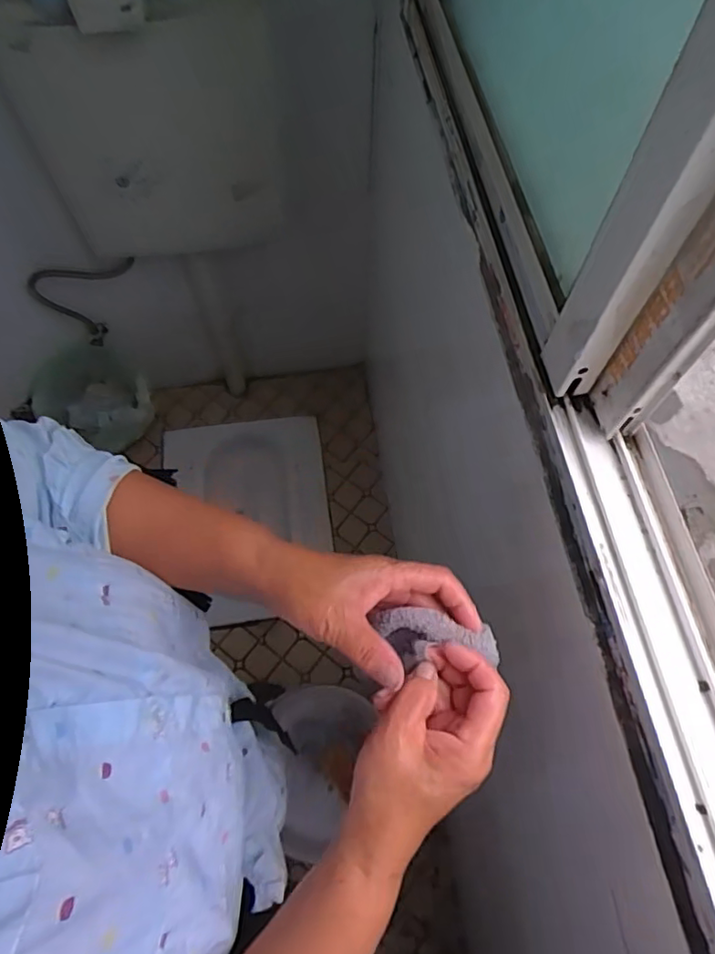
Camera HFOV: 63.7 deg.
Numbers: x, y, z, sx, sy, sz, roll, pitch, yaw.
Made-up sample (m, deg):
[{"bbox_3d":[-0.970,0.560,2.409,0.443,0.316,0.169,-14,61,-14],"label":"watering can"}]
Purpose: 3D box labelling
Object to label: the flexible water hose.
[{"bbox_3d":[-0.601,-0.404,1.328,0.244,0.268,0.038,-6,64,-3],"label":"flexible water hose"}]

